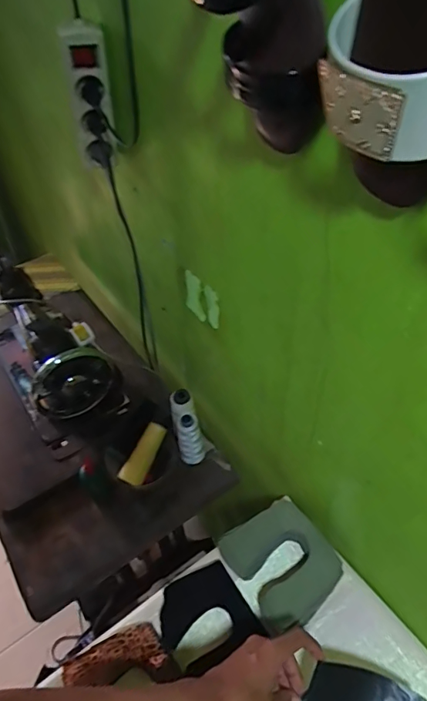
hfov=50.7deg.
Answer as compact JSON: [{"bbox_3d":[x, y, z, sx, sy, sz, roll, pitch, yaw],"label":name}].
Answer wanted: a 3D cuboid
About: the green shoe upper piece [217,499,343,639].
[{"bbox_3d":[0.101,0.313,0.664,0.136,0.071,0.145,-27,50,-22],"label":"green shoe upper piece"}]

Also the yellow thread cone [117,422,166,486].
[{"bbox_3d":[-0.121,0.180,0.784,0.038,0.035,0.109,21,70,22],"label":"yellow thread cone"}]

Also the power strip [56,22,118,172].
[{"bbox_3d":[-0.168,-0.334,0.619,0.052,0.206,0.049,-19,69,-15],"label":"power strip"}]

